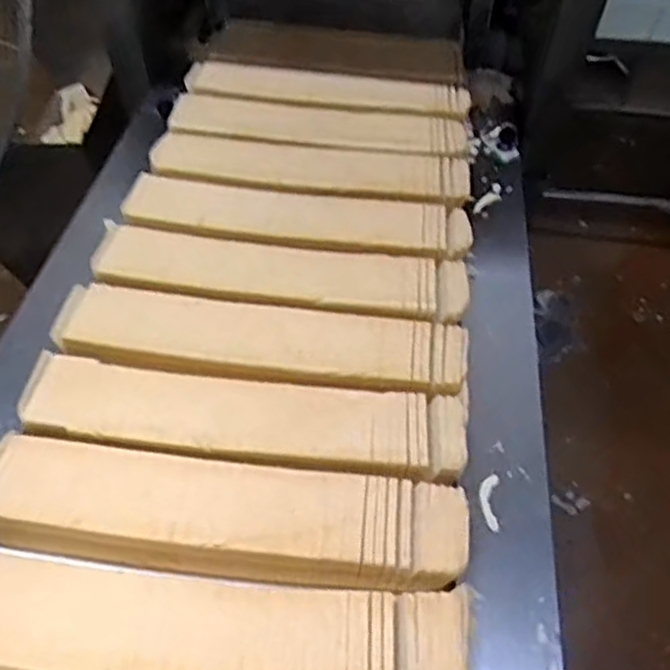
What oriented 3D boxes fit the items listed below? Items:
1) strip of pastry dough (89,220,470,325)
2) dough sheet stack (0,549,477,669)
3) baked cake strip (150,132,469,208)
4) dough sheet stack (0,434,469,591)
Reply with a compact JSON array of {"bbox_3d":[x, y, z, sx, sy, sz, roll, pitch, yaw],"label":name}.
[{"bbox_3d":[-0.053,-0.055,0.717,0.368,0.027,0.090,5,58,3],"label":"strip of pastry dough"},{"bbox_3d":[-0.099,0.212,0.507,0.384,0.034,0.088,4,57,2],"label":"dough sheet stack"},{"bbox_3d":[-0.029,-0.194,0.830,0.356,0.034,0.092,7,58,4],"label":"baked cake strip"},{"bbox_3d":[-0.089,0.142,0.562,0.372,0.033,0.086,5,58,3],"label":"dough sheet stack"}]

